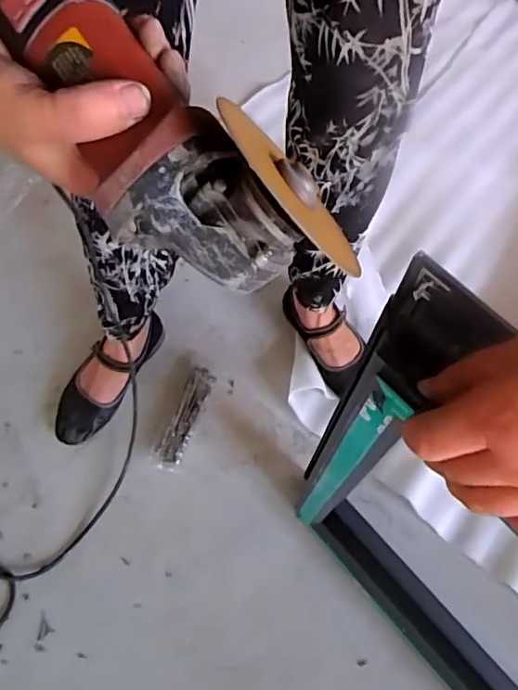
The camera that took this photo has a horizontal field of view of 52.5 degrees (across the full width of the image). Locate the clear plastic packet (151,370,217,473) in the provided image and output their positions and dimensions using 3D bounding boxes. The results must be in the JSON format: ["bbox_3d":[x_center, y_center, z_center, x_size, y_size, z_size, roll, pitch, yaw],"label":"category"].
[{"bbox_3d":[-0.123,0.119,0.865,0.045,0.019,0.177,18,66,7],"label":"clear plastic packet"}]

